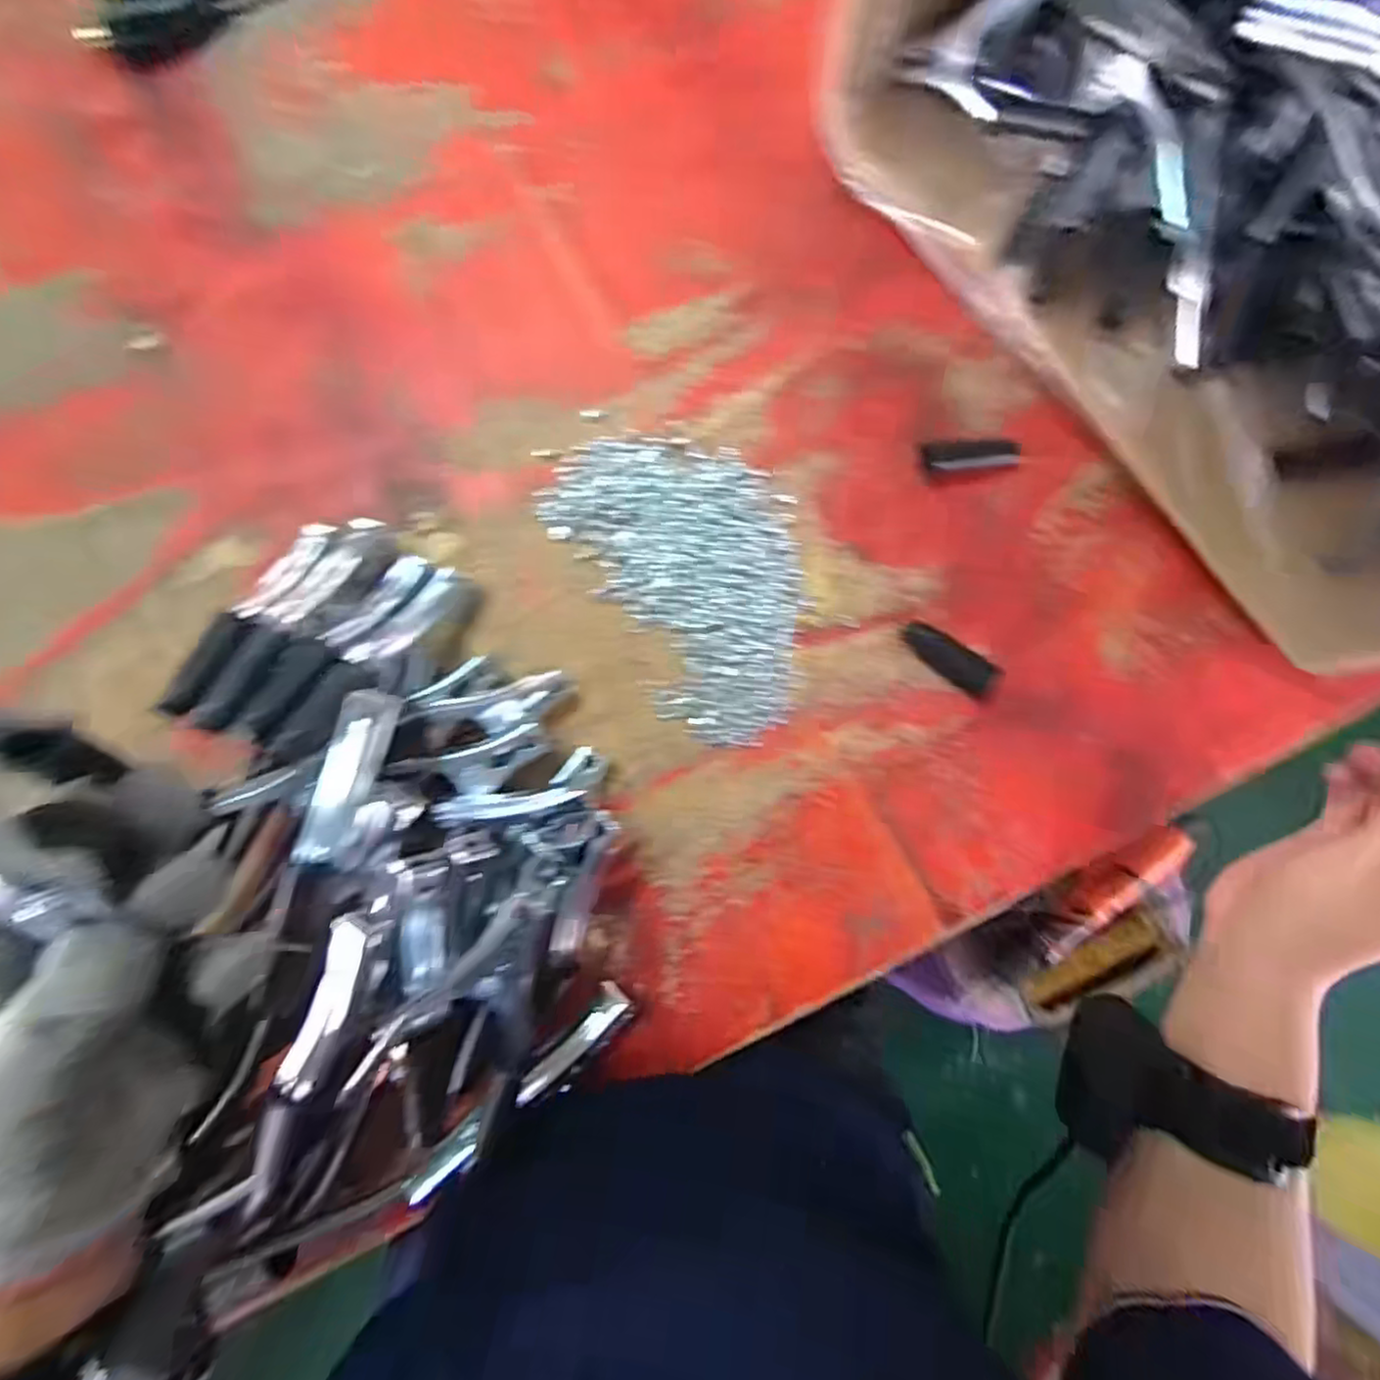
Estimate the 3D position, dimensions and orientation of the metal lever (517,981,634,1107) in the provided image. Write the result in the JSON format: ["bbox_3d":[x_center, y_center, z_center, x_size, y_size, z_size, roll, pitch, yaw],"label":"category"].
[{"bbox_3d":[-0.063,0.198,0.371,0.079,0.020,0.022,-37,86,-36],"label":"metal lever"}]

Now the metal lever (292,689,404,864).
[{"bbox_3d":[-0.163,0.040,0.314,0.022,0.020,0.083,11,69,1],"label":"metal lever"}]

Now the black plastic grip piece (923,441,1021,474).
[{"bbox_3d":[0.184,-0.152,0.428,0.061,0.004,0.019,-2,86,0],"label":"black plastic grip piece"}]

